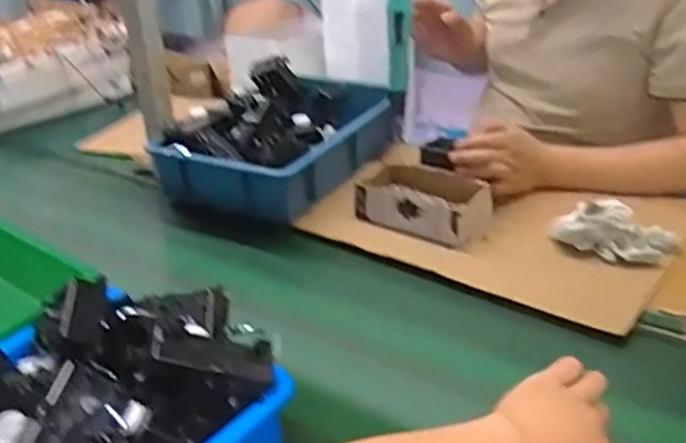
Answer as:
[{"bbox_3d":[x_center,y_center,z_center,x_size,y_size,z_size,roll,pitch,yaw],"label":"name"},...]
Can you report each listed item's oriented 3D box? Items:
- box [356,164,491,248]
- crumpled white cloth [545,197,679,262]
[{"bbox_3d":[0.112,-0.024,1.026,0.190,0.061,0.113,13,31,27],"label":"box"},{"bbox_3d":[0.354,0.011,0.928,0.160,0.065,0.071,6,29,16],"label":"crumpled white cloth"}]

